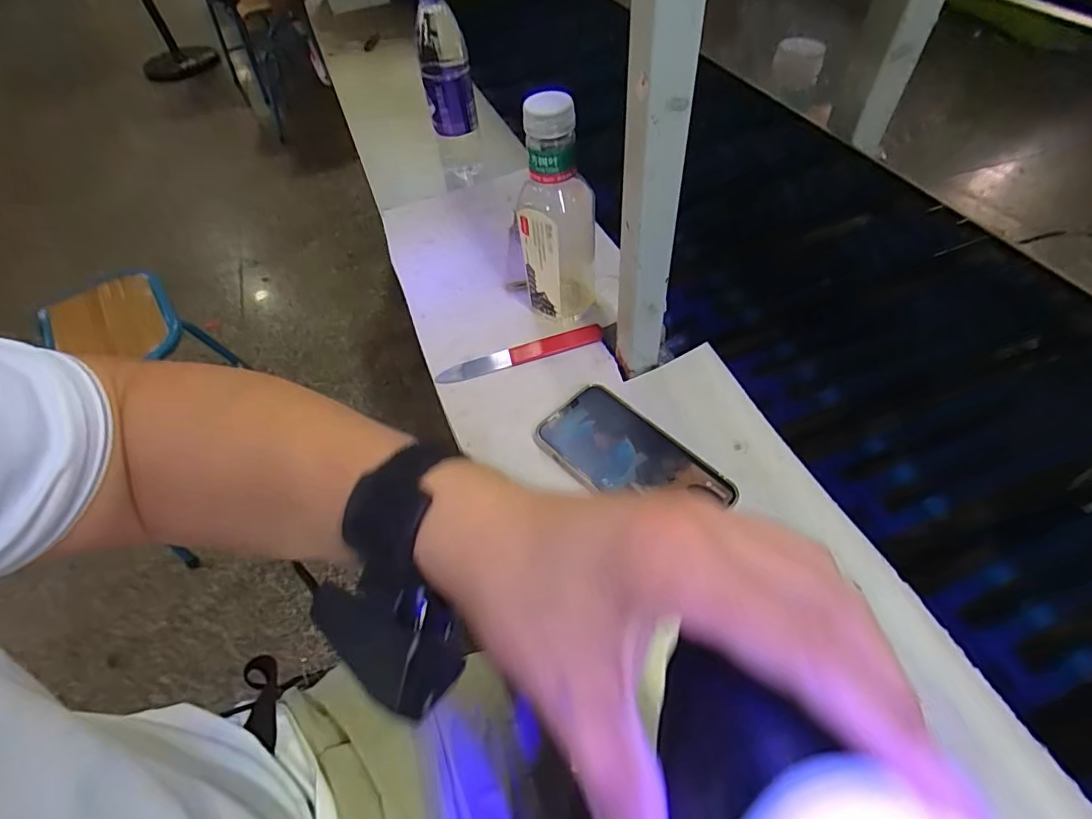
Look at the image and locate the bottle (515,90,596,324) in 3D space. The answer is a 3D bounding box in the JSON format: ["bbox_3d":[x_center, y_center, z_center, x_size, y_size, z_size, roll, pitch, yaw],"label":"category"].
[{"bbox_3d":[0.010,-0.174,0.496,0.071,0.204,0.067,-3,53,4],"label":"bottle"}]

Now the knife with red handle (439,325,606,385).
[{"bbox_3d":[-0.024,-0.054,0.531,0.166,0.005,0.025,-17,53,-7],"label":"knife with red handle"}]

